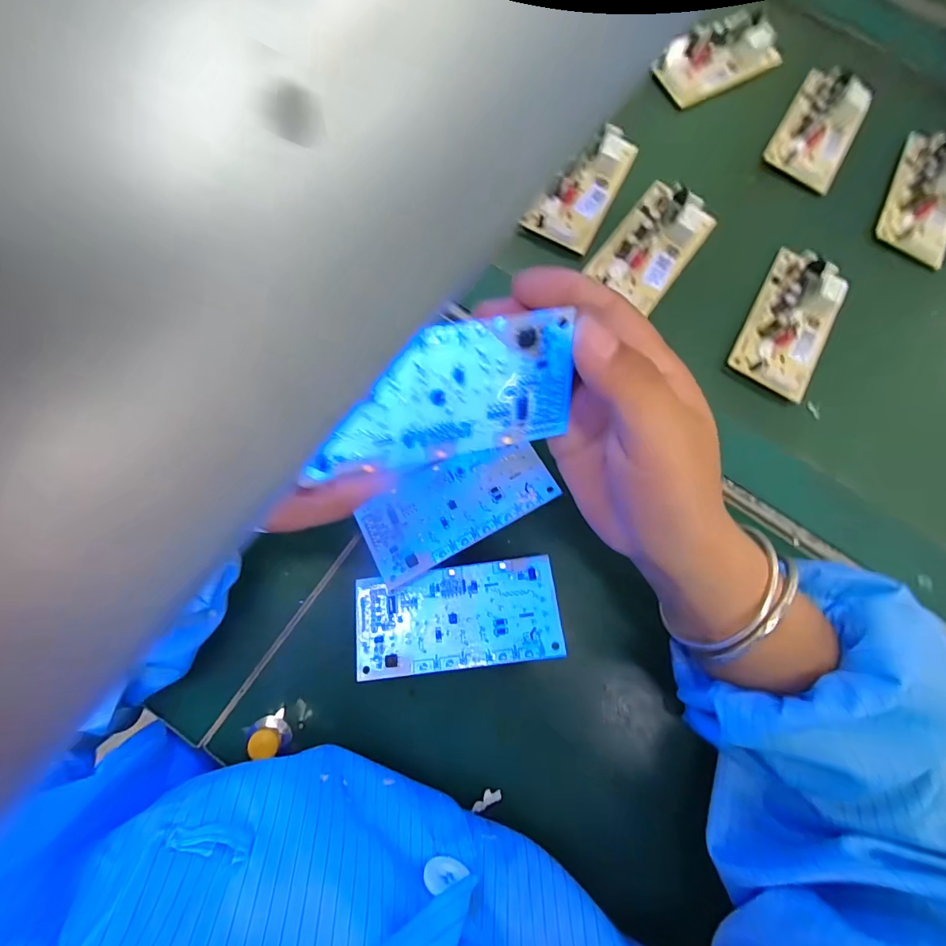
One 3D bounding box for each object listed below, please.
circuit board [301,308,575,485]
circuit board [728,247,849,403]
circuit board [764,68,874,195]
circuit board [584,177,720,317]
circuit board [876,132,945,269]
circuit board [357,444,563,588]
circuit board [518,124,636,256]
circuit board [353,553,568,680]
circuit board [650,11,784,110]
[{"bbox_3d":[-0.012,-0.029,0.174,0.106,0.055,0.004,-13,37,-9],"label":"circuit board"},{"bbox_3d":[0.229,-0.108,0.315,0.055,0.015,0.111,30,79,3],"label":"circuit board"},{"bbox_3d":[0.283,-0.283,0.359,0.057,0.011,0.107,30,79,3],"label":"circuit board"},{"bbox_3d":[0.133,-0.170,0.325,0.057,0.020,0.097,37,79,4],"label":"circuit board"},{"bbox_3d":[0.359,-0.218,0.342,0.054,0.016,0.110,28,79,2],"label":"circuit board"},{"bbox_3d":[-0.011,0.017,0.263,0.112,0.011,0.053,-27,82,-8],"label":"circuit board"},{"bbox_3d":[0.084,-0.220,0.336,0.050,0.015,0.109,27,79,2],"label":"circuit board"},{"bbox_3d":[-0.009,0.082,0.253,0.113,0.004,0.055,-7,68,0],"label":"circuit board"},{"bbox_3d":[0.205,-0.350,0.371,0.115,0.016,0.049,-29,82,-8],"label":"circuit board"}]

